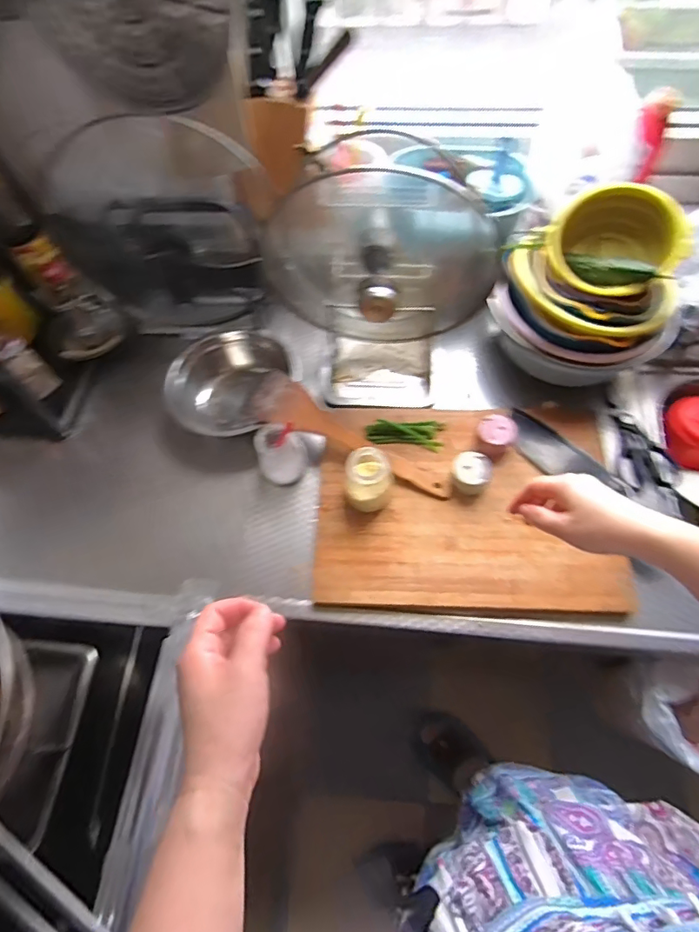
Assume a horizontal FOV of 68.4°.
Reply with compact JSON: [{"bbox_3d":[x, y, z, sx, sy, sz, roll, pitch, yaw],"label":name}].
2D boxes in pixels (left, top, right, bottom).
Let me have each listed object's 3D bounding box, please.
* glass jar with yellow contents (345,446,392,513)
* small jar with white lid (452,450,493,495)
[{"bbox_3d":[0.024,0.017,0.678,0.058,0.087,0.063,-1,63,2],"label":"glass jar with yellow contents"},{"bbox_3d":[0.167,0.006,0.704,0.049,0.038,0.053,-1,63,2],"label":"small jar with white lid"}]

